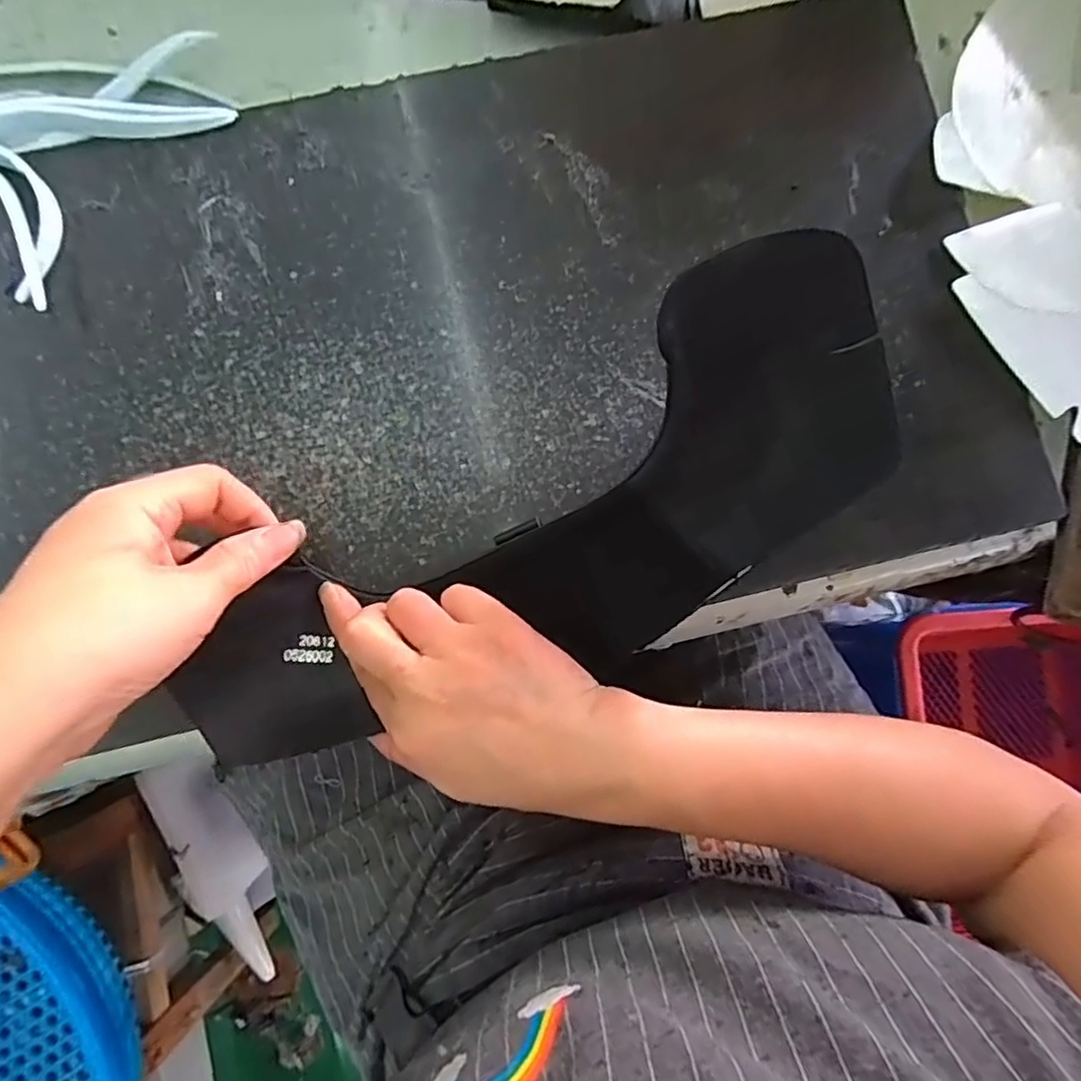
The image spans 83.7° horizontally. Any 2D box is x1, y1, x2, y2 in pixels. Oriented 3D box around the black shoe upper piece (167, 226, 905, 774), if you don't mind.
[{"bbox_3d":[-0.001,0.004,0.254,0.295,0.072,0.107,-29,79,9],"label":"black shoe upper piece"}]

